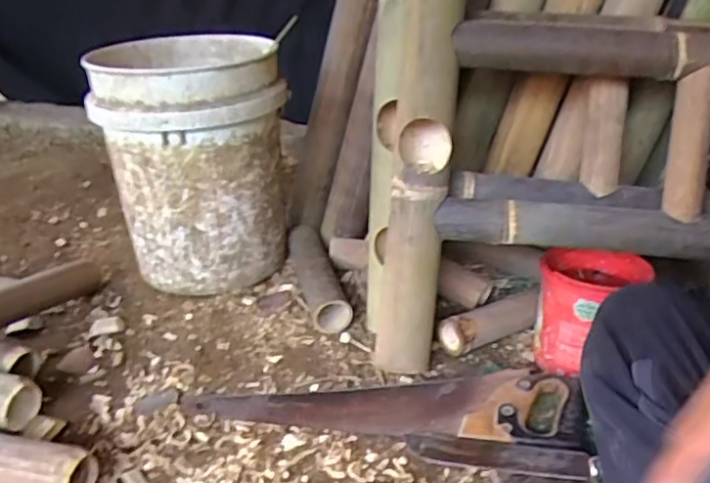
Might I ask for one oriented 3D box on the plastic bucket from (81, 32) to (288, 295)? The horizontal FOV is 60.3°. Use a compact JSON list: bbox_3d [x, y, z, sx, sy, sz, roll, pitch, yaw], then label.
[{"bbox_3d":[-0.270,-0.129,1.043,0.271,0.387,0.309,-5,28,-14],"label":"plastic bucket"}]

